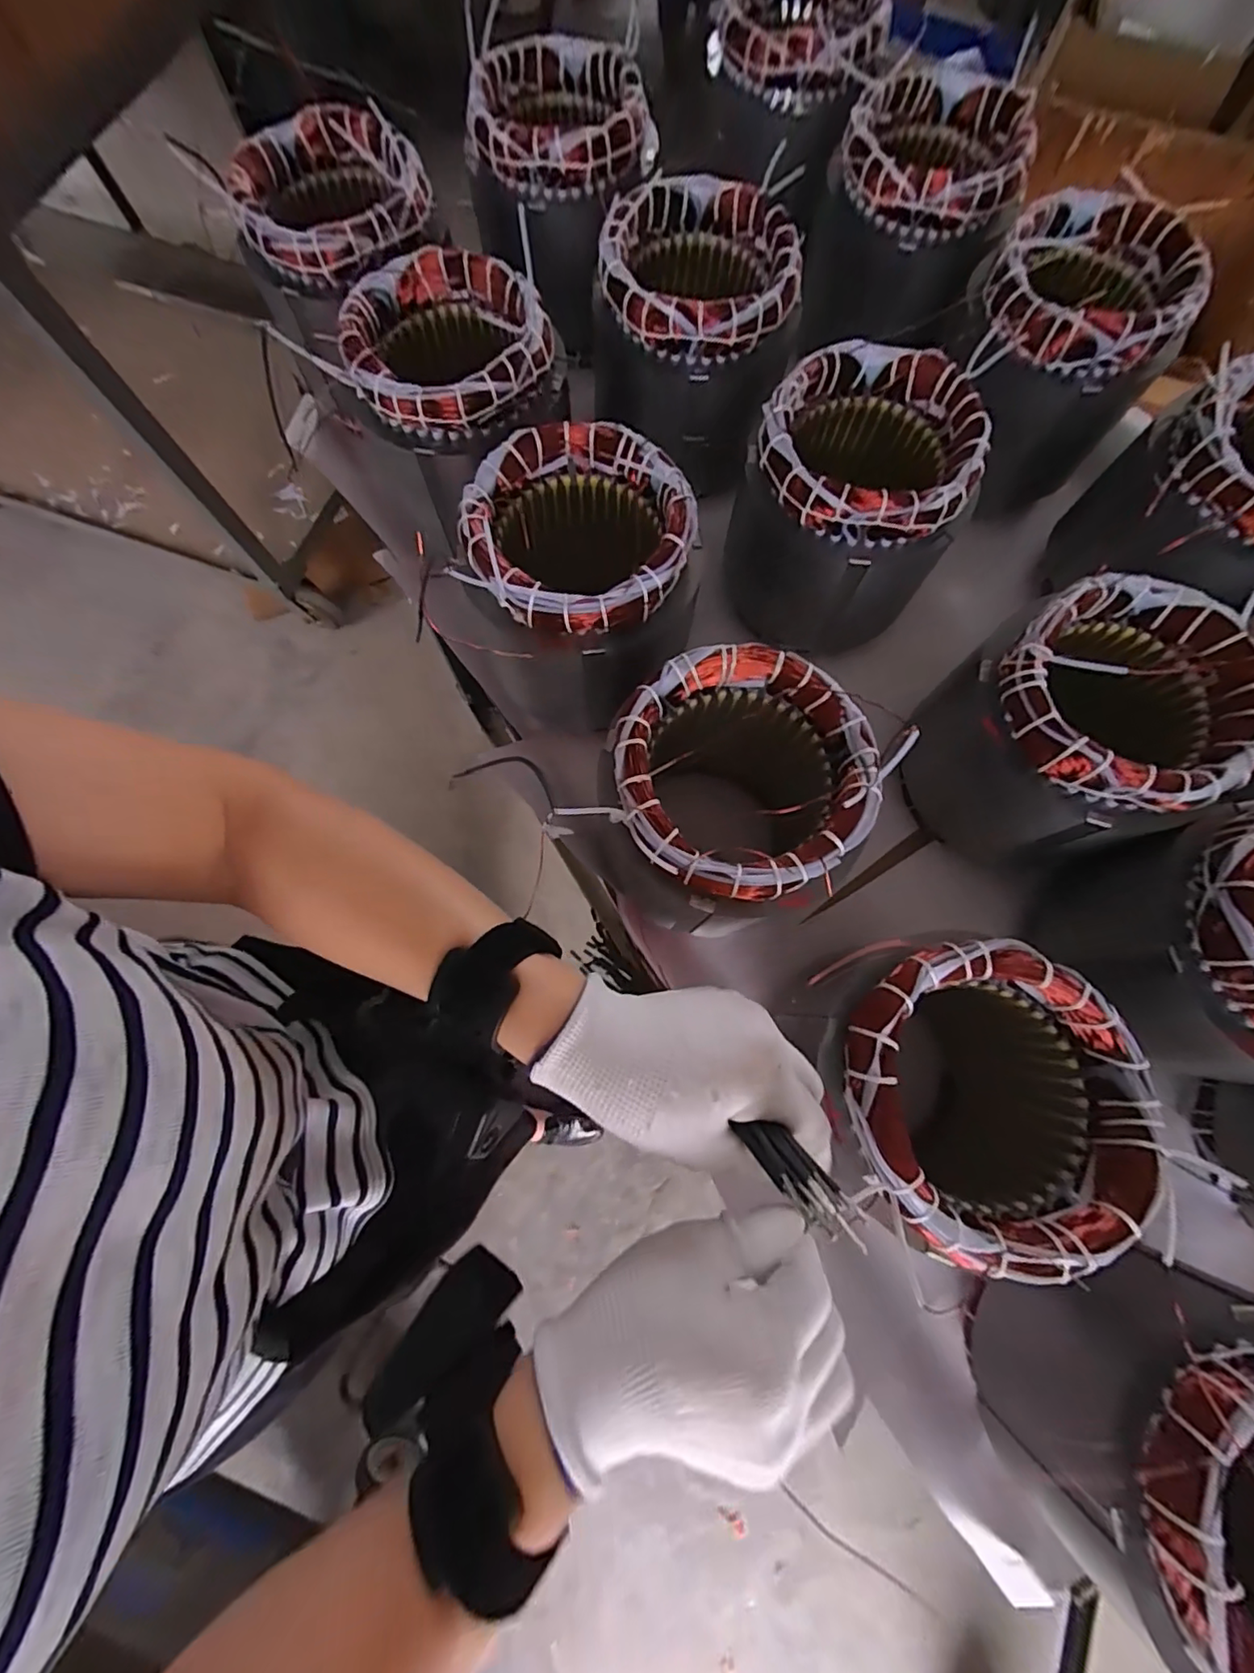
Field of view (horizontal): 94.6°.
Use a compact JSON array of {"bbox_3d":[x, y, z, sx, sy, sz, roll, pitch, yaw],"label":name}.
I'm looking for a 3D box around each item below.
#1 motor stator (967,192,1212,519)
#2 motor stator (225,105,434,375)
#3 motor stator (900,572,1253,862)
[{"bbox_3d":[0.329,-0.379,0.476,0.138,0.161,0.139,1,75,0],"label":"motor stator"},{"bbox_3d":[-0.213,-0.461,0.423,0.120,0.046,0.118,0,75,0],"label":"motor stator"},{"bbox_3d":[0.286,-0.065,0.383,0.145,0.141,0.144,-22,76,-6],"label":"motor stator"}]

